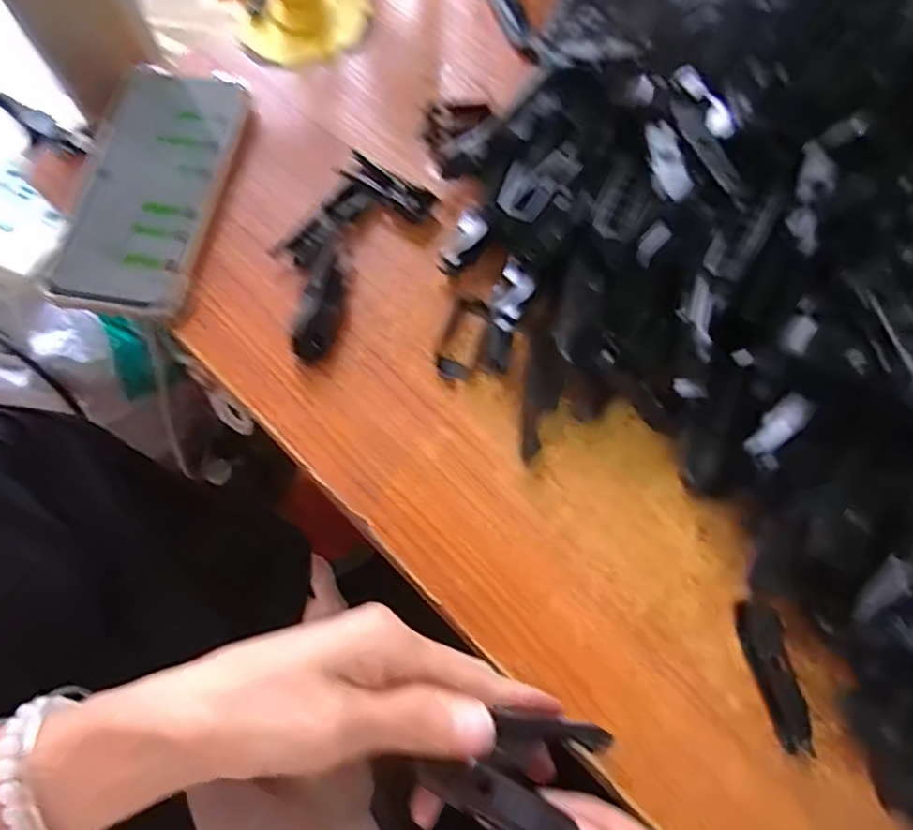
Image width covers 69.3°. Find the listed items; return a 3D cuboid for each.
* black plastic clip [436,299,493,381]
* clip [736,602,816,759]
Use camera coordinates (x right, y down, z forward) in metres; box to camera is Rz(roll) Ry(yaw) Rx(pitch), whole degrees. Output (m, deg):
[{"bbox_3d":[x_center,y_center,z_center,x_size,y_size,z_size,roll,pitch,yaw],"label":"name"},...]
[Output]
[{"bbox_3d":[0.004,-0.041,0.362,0.022,0.008,0.046,21,71,8],"label":"black plastic clip"},{"bbox_3d":[0.143,0.118,0.298,0.016,0.013,0.063,-9,69,-2],"label":"clip"}]

